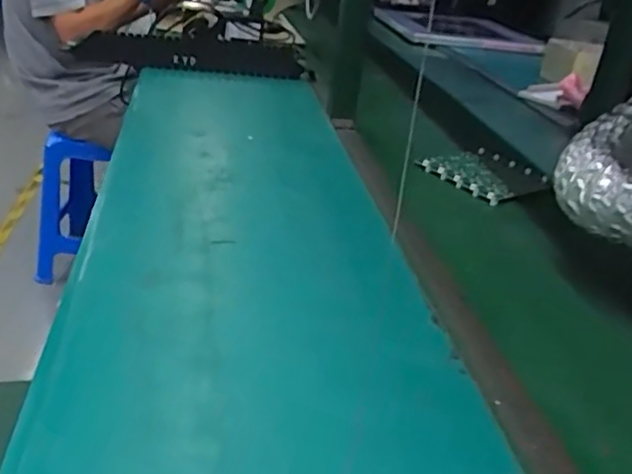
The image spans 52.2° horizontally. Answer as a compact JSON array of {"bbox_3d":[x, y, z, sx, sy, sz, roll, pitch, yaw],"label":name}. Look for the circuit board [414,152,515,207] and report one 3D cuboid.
[{"bbox_3d":[0.215,-0.080,0.856,0.119,0.022,0.124,-19,36,-41],"label":"circuit board"}]

